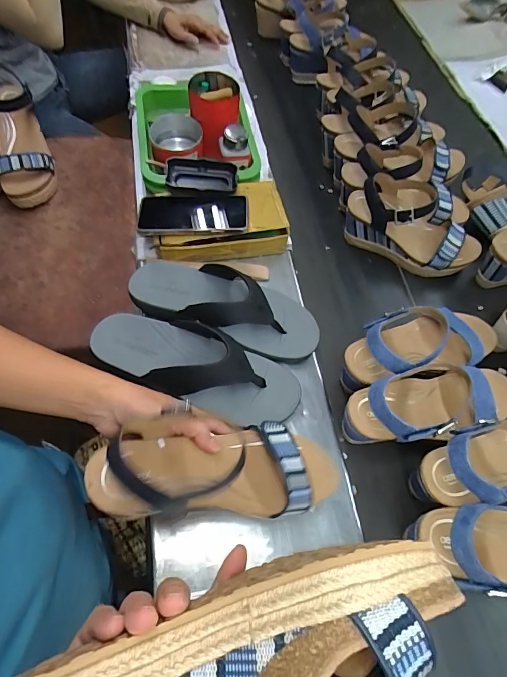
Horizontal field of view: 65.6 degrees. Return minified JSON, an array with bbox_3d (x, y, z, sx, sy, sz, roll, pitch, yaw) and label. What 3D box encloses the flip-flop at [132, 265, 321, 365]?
[{"bbox_3d":[-0.036,-0.054,0.543,0.267,0.060,0.109,19,62,7],"label":"flip-flop"}]

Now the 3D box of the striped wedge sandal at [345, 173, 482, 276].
[{"bbox_3d":[0.263,-0.190,0.644,0.218,0.128,0.117,21,63,8],"label":"striped wedge sandal"}]

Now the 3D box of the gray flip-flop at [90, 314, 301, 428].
[{"bbox_3d":[-0.074,0.032,0.501,0.278,0.071,0.099,18,62,7],"label":"gray flip-flop"}]

